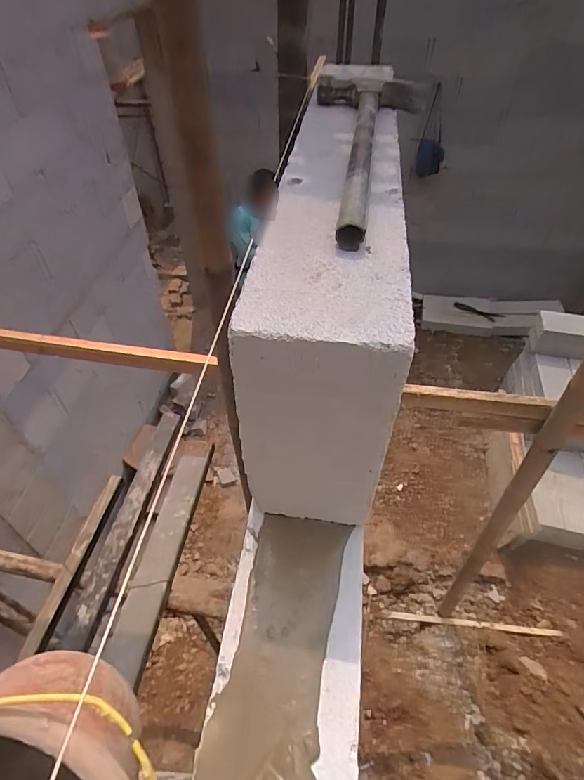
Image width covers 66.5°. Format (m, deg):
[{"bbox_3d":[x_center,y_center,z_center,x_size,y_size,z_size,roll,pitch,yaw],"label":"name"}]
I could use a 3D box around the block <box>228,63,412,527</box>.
[{"bbox_3d":[0.041,-0.105,0.436,0.095,0.194,0.401,5,47,5],"label":"block"}]

